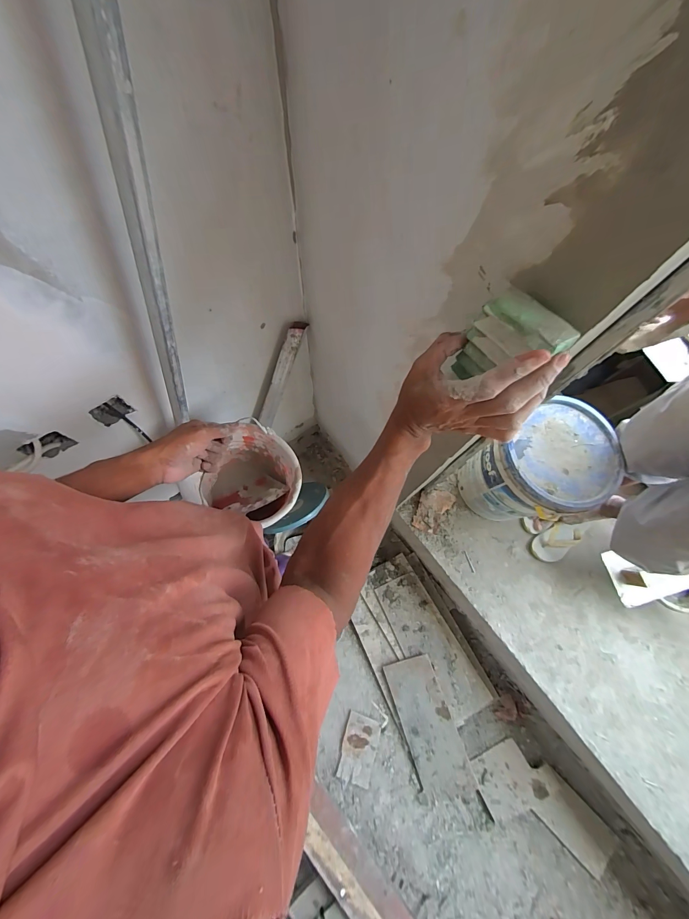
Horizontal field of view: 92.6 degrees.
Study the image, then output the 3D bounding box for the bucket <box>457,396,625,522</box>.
[{"bbox_3d":[0.551,0.033,0.999,0.299,0.358,0.280,-34,77,-12],"label":"bucket"}]

